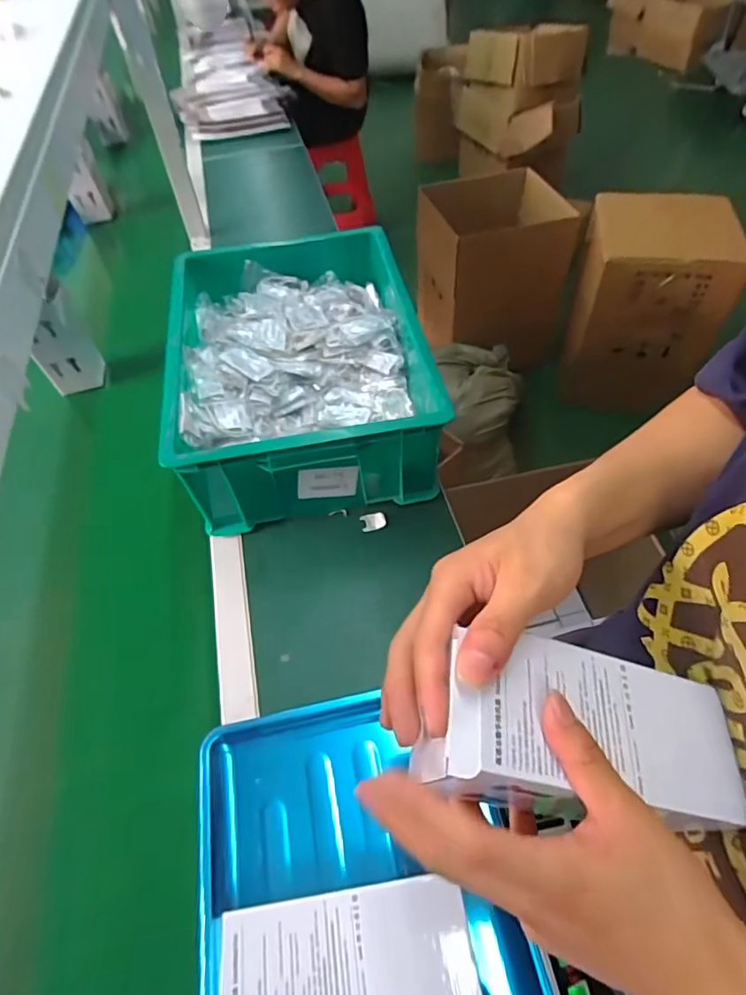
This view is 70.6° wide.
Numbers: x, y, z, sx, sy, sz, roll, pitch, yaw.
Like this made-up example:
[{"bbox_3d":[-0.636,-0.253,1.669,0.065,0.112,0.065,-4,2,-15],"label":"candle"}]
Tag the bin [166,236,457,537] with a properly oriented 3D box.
[{"bbox_3d":[-0.114,-0.202,0.810,0.346,0.163,0.464,-10,54,-3],"label":"bin"}]

